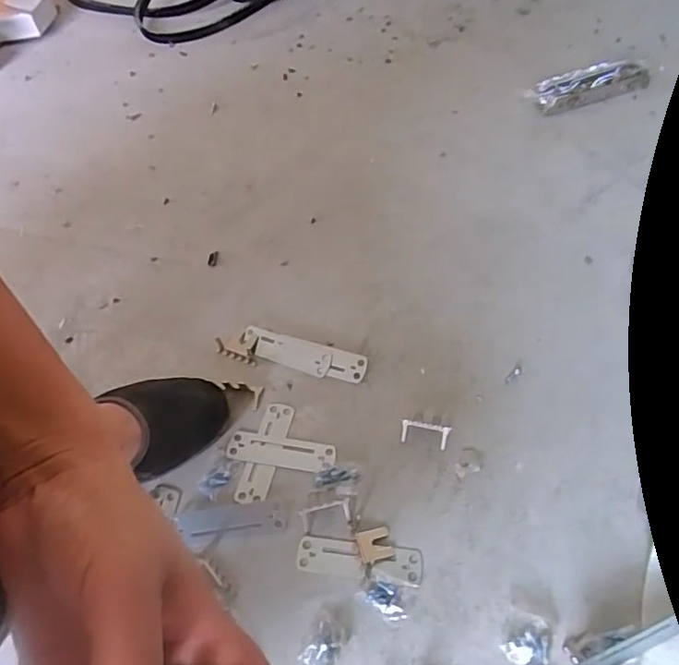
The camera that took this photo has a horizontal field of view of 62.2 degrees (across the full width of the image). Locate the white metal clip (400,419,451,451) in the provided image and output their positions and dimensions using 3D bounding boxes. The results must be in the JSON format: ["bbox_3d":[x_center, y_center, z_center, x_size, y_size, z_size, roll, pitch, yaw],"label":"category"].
[{"bbox_3d":[0.073,0.087,0.482,0.041,0.020,0.014,8,55,11],"label":"white metal clip"}]

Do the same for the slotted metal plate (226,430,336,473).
[{"bbox_3d":[-0.052,0.104,0.491,0.094,0.004,0.027,6,55,10],"label":"slotted metal plate"}]

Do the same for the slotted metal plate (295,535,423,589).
[{"bbox_3d":[0.015,0.175,0.433,0.096,0.004,0.028,3,54,8],"label":"slotted metal plate"}]

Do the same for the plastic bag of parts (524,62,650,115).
[{"bbox_3d":[0.333,-0.331,0.755,0.164,0.031,0.050,-19,54,-8],"label":"plastic bag of parts"}]

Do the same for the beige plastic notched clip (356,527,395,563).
[{"bbox_3d":[0.027,0.165,0.436,0.026,0.006,0.024,-14,54,-5],"label":"beige plastic notched clip"}]

